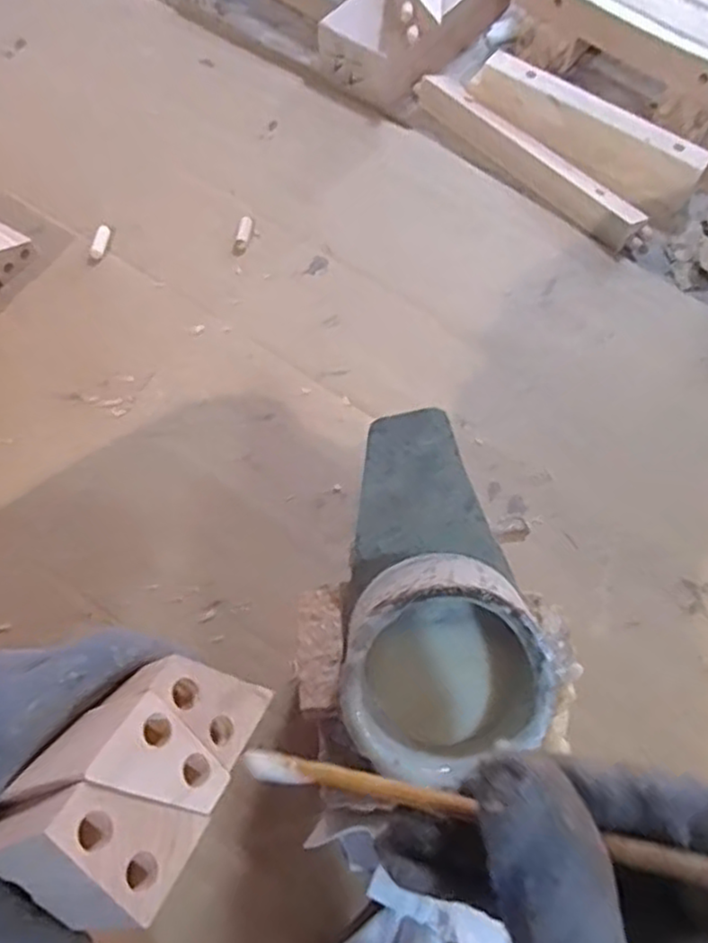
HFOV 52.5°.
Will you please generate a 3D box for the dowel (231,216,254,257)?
[{"bbox_3d":[-0.095,-0.203,0.617,0.012,0.007,0.041,9,64,3],"label":"dowel"}]

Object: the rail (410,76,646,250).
[{"bbox_3d":[0.164,-0.292,0.667,0.035,0.025,0.263,-39,71,-18],"label":"rail"}]

